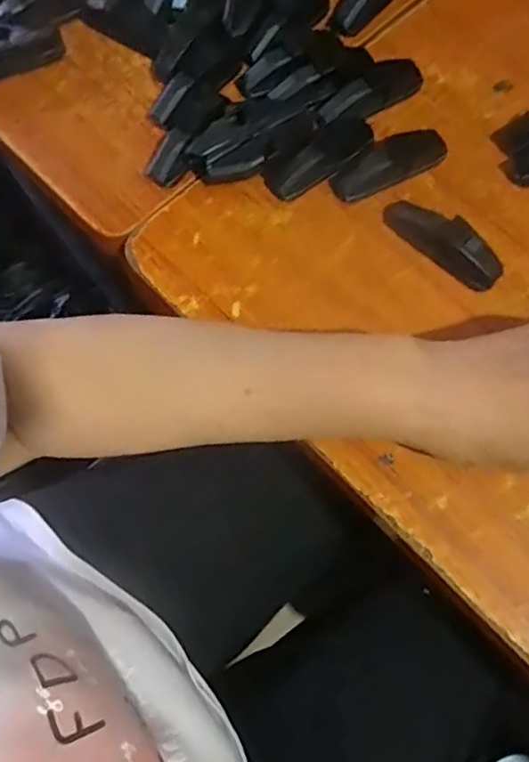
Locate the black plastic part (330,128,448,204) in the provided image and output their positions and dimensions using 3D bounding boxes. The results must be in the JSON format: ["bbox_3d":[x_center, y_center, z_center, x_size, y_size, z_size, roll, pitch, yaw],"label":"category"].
[{"bbox_3d":[0.077,-0.135,0.382,0.072,0.019,0.025,-24,74,-6],"label":"black plastic part"}]

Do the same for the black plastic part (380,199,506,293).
[{"bbox_3d":[0.105,-0.083,0.362,0.077,0.025,0.019,40,77,12],"label":"black plastic part"}]

